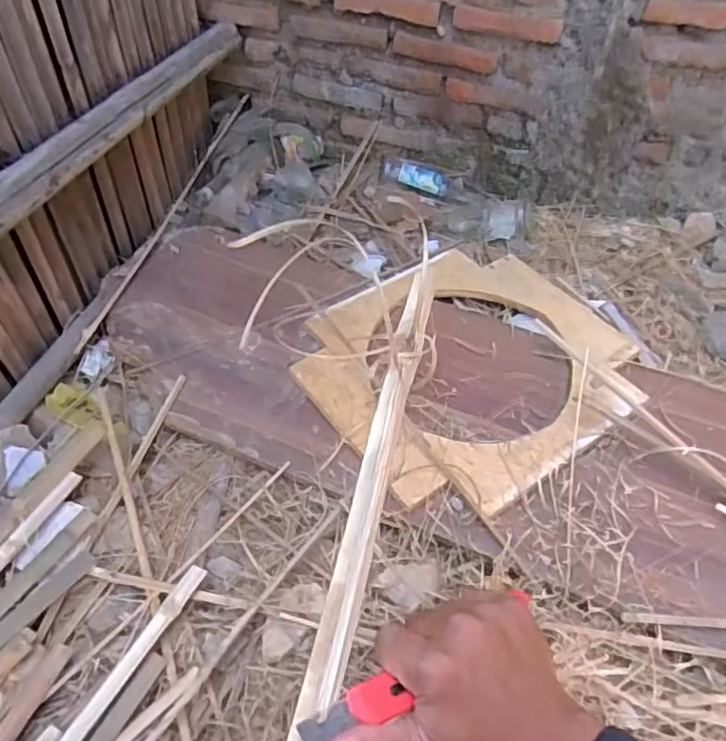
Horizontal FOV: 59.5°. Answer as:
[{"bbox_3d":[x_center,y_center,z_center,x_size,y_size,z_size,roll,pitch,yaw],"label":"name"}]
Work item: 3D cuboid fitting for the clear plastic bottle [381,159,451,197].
[{"bbox_3d":[0.112,-0.429,1.416,0.157,0.043,0.058,18,49,13],"label":"clear plastic bottle"}]

